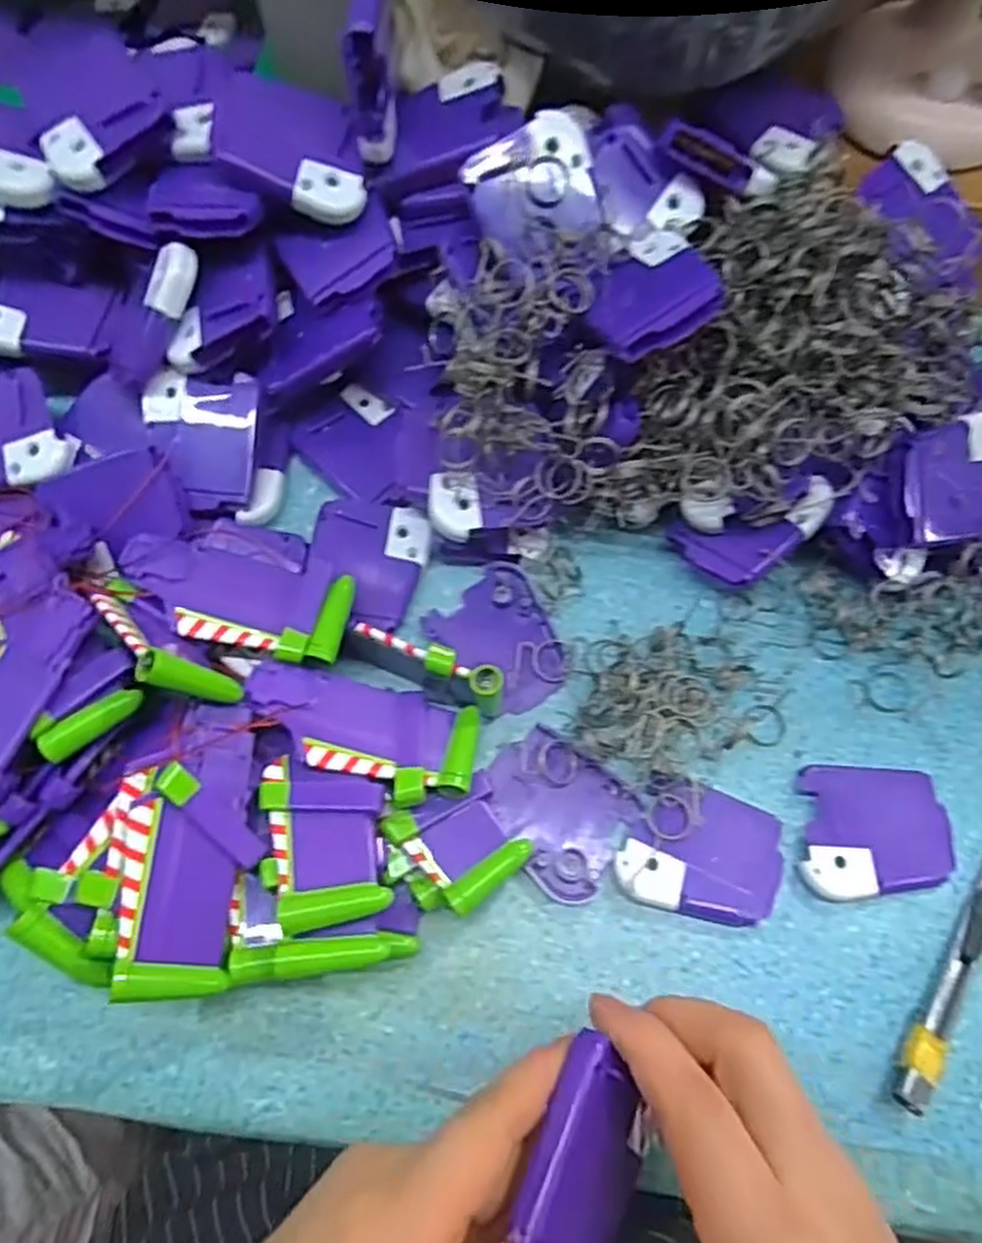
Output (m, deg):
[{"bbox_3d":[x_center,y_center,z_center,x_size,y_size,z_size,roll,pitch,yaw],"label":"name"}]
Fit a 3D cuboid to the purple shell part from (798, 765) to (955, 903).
[{"bbox_3d":[0.157,0.086,0.312,0.060,0.009,0.051,4,71,-1],"label":"purple shell part"}]

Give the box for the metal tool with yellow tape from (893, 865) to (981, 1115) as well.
[{"bbox_3d":[0.189,0.121,0.297,0.014,0.011,0.138,33,73,9],"label":"metal tool with yellow tape"}]

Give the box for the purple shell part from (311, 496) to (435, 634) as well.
[{"bbox_3d":[-0.055,-0.026,0.340,0.050,0.009,0.056,6,71,0],"label":"purple shell part"}]

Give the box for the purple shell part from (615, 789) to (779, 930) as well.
[{"bbox_3d":[0.084,0.092,0.307,0.062,0.009,0.048,13,71,2],"label":"purple shell part"}]

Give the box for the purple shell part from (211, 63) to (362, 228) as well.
[{"bbox_3d":[-0.081,-0.192,0.313,0.062,0.013,0.047,16,83,-16],"label":"purple shell part"}]

